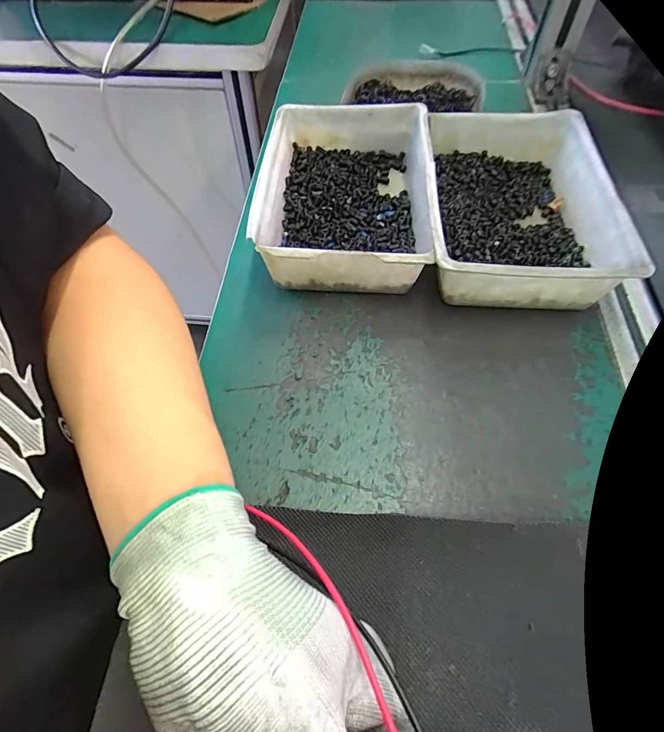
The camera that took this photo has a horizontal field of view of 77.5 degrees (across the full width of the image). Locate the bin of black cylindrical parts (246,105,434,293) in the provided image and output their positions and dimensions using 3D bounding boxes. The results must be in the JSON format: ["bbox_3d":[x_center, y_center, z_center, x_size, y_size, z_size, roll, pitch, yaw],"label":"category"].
[{"bbox_3d":[0.011,-0.146,0.359,0.136,0.054,0.200,2,58,4],"label":"bin of black cylindrical parts"}]

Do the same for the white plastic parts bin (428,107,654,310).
[{"bbox_3d":[0.148,-0.127,0.337,0.139,0.056,0.199,3,58,5],"label":"white plastic parts bin"}]

